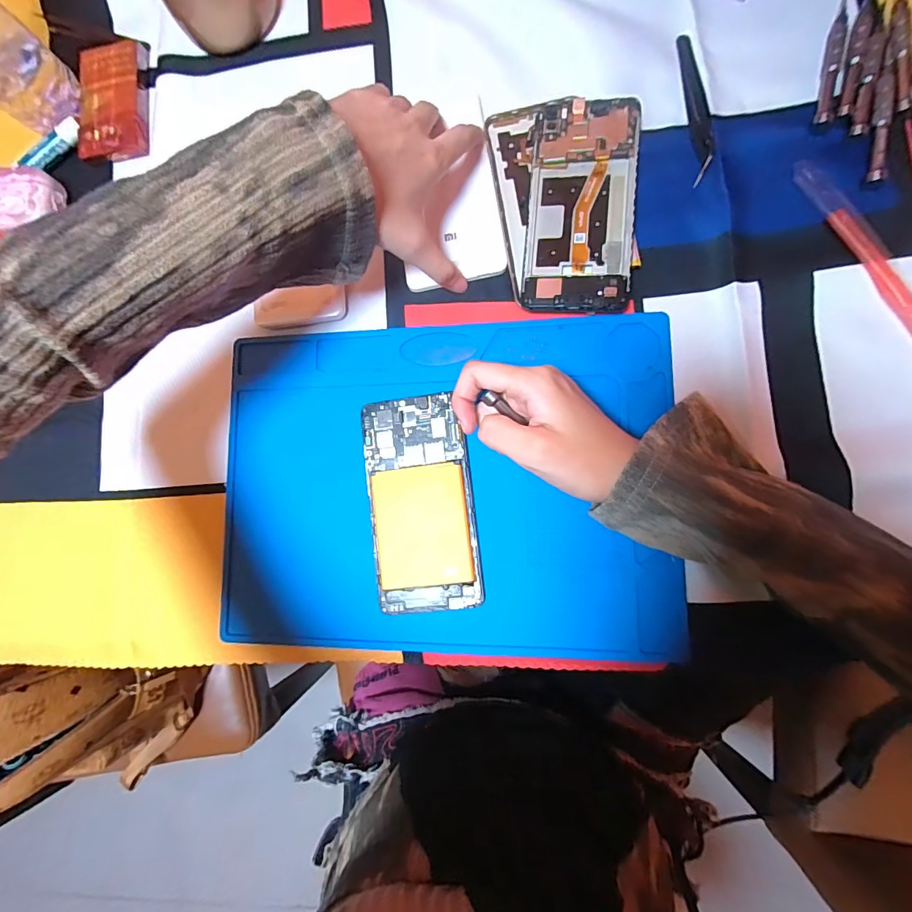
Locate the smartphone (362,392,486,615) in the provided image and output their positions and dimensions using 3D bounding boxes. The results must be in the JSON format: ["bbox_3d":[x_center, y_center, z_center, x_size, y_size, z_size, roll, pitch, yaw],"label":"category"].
[{"bbox_3d":[-0.025,0.032,0.291,0.071,0.004,0.147,-9,85,7],"label":"smartphone"}]

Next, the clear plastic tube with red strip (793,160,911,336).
[{"bbox_3d":[0.282,-0.096,0.258,0.021,0.013,0.226,-28,82,5],"label":"clear plastic tube with red strip"}]

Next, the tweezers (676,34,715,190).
[{"bbox_3d":[0.169,-0.247,0.289,0.014,0.013,0.115,-3,84,8],"label":"tweezers"}]

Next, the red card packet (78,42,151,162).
[{"bbox_3d":[-0.295,-0.302,0.361,0.059,0.014,0.103,-7,84,7],"label":"red card packet"}]

